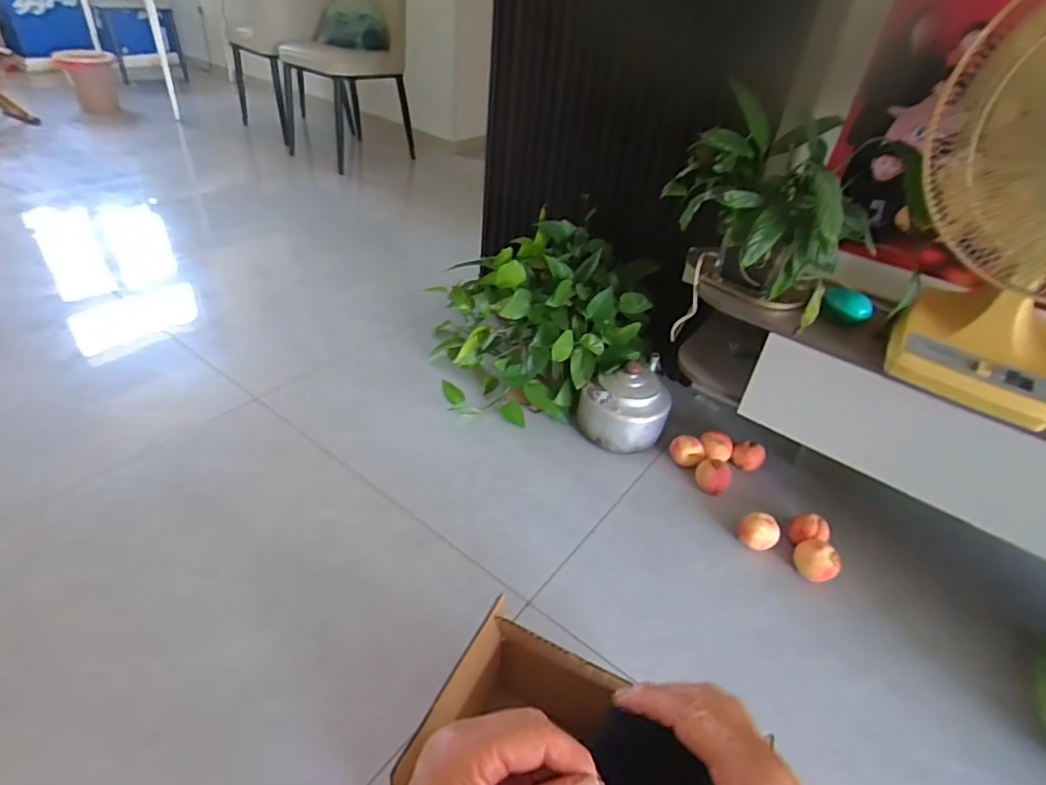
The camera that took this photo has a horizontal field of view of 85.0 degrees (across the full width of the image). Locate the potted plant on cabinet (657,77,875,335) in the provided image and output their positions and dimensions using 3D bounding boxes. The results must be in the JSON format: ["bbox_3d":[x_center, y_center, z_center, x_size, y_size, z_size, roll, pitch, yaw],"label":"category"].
[{"bbox_3d":[0.432,-0.320,1.039,0.346,0.323,0.262,34,45,30],"label":"potted plant on cabinet"}]

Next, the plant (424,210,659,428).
[{"bbox_3d":[0.043,-0.172,1.425,0.530,0.344,0.403,6,38,-2],"label":"plant"}]

